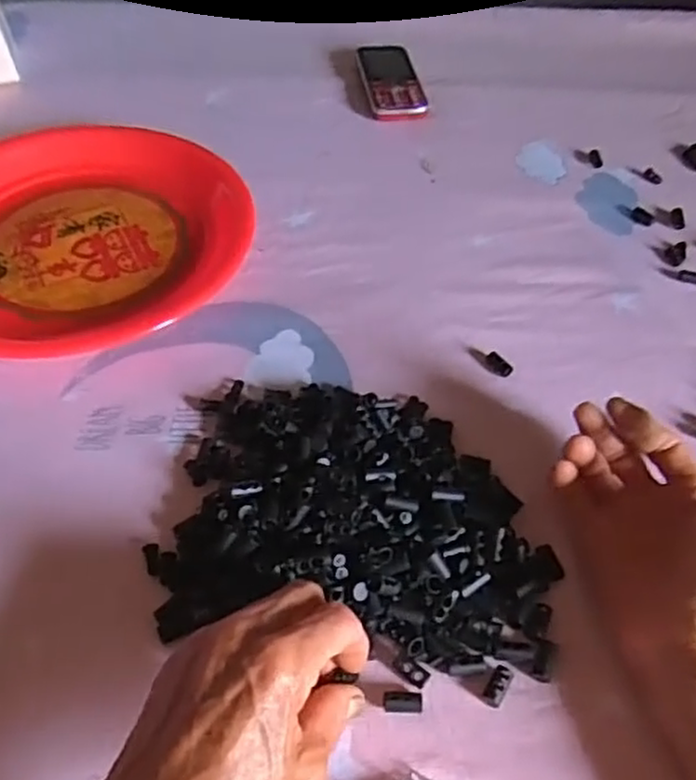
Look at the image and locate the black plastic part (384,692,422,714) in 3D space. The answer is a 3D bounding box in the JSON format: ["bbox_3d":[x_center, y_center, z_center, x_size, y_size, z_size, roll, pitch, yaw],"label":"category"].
[{"bbox_3d":[0.026,0.146,0.331,0.018,0.005,0.009,1,51,-1],"label":"black plastic part"}]

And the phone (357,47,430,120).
[{"bbox_3d":[0.039,-0.300,0.684,0.051,0.015,0.129,-6,51,-7],"label":"phone"}]

